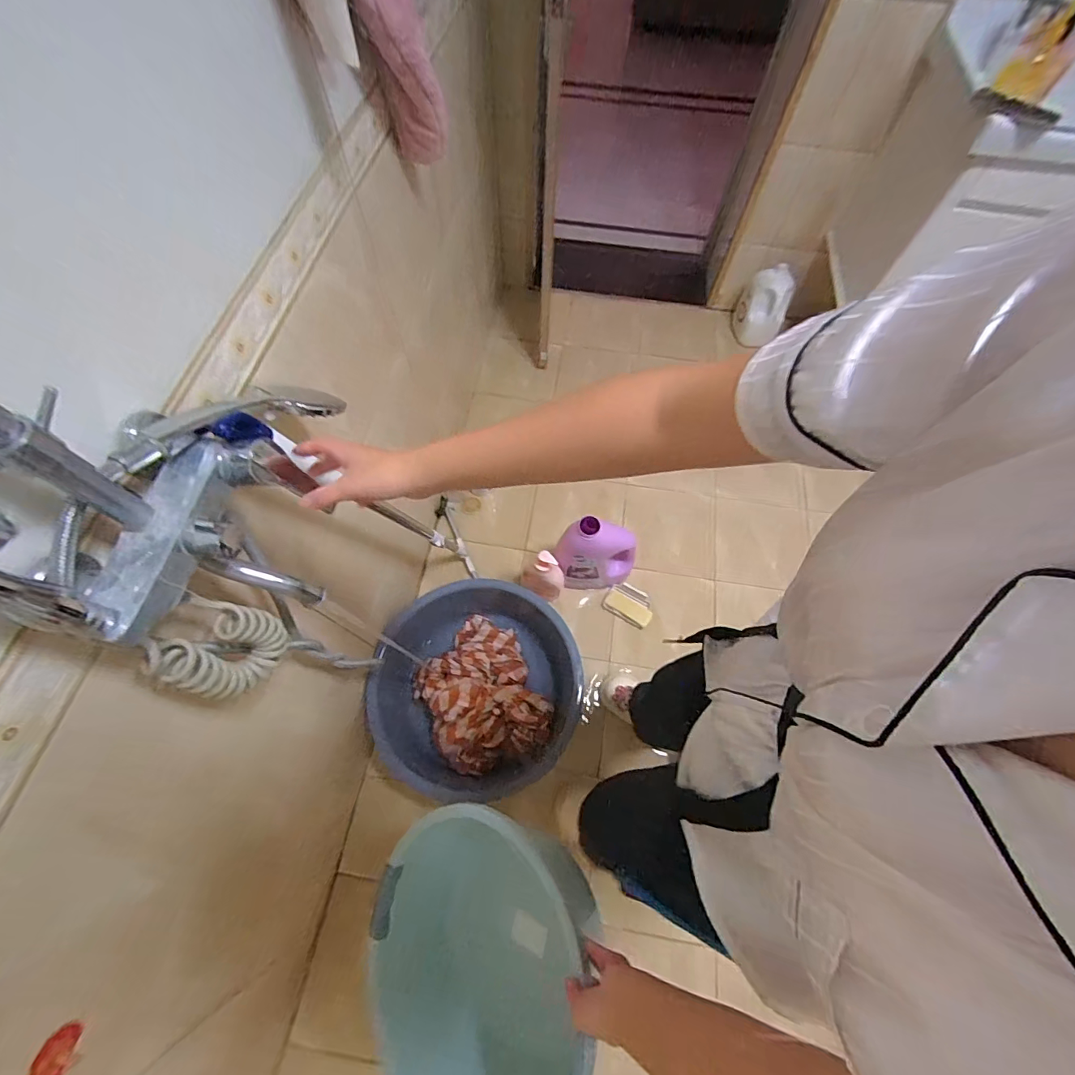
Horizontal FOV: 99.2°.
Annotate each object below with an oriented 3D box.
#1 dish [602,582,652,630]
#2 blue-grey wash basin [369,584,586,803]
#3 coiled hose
[{"bbox_3d":[0.266,0.192,1.320,0.138,0.027,0.095,28,62,12],"label":"dish"},{"bbox_3d":[-0.150,0.363,1.126,0.488,0.159,0.476,2,60,-3],"label":"blue-grey wash basin"},{"bbox_3d":[-0.340,0.119,0.498,0.043,0.149,0.102,30,63,13],"label":"coiled hose"}]

